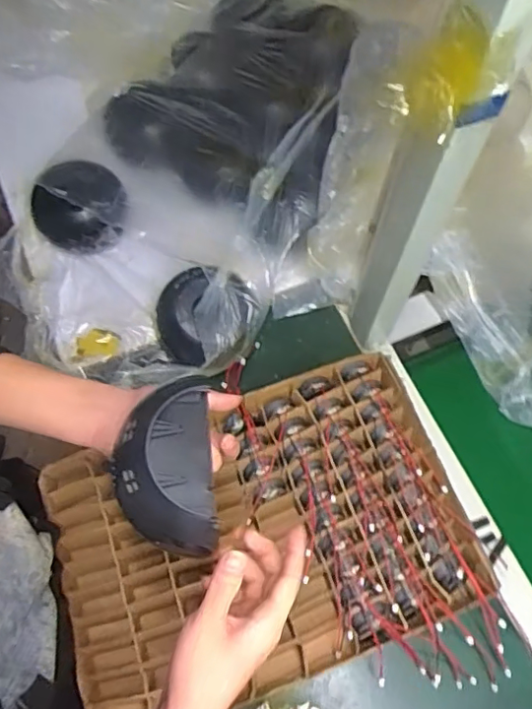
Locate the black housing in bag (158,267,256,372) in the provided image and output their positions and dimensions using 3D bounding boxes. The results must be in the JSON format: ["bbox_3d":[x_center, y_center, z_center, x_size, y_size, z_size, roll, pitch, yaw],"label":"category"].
[{"bbox_3d":[-0.076,-0.045,0.712,0.118,0.067,0.102,-23,69,-11],"label":"black housing in bag"}]

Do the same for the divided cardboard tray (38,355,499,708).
[{"bbox_3d":[-0.001,0.220,0.653,0.452,0.055,0.357,-20,68,-9],"label":"divided cardboard tray"}]

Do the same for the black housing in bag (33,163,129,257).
[{"bbox_3d":[-0.261,-0.206,0.800,0.129,0.069,0.114,-7,66,-4],"label":"black housing in bag"}]

